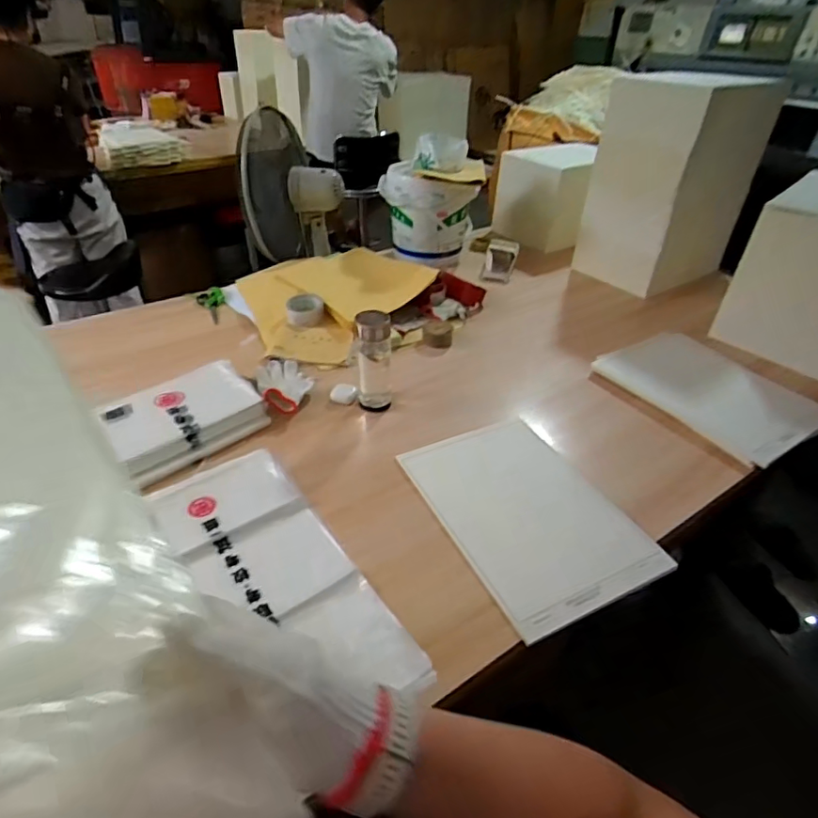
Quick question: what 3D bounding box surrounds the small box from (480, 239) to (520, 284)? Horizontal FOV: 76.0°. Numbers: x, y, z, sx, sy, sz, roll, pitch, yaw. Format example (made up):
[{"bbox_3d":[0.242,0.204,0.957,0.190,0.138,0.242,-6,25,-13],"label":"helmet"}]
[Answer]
[{"bbox_3d":[0.257,-0.414,1.489,0.095,0.084,0.115,11,38,12],"label":"small box"}]

